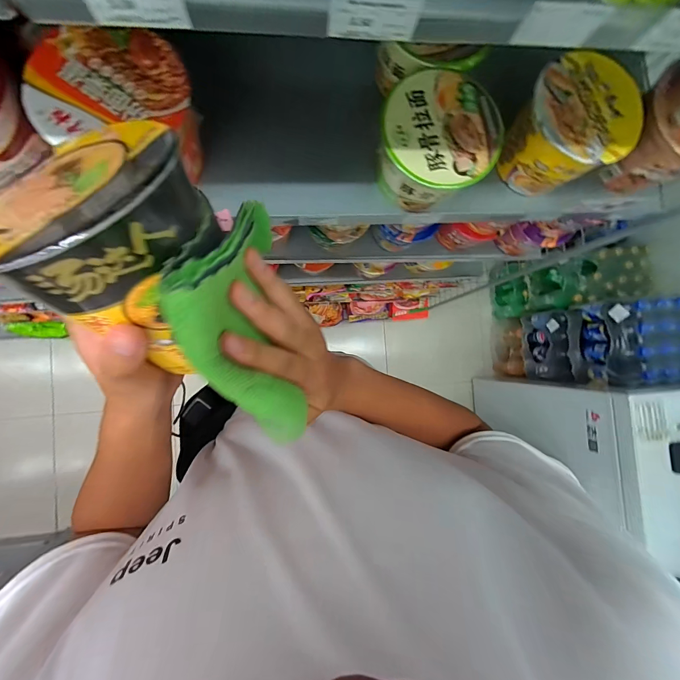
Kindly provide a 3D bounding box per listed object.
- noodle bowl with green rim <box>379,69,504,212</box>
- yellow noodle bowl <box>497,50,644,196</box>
[{"bbox_3d":[0.113,-0.237,0.408,0.132,0.079,0.131,0,87,-7],"label":"noodle bowl with green rim"},{"bbox_3d":[0.286,-0.268,0.430,0.127,0.099,0.123,0,87,-7],"label":"yellow noodle bowl"}]

